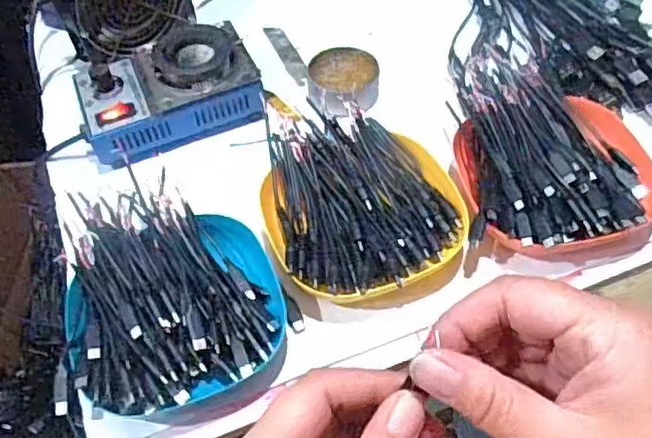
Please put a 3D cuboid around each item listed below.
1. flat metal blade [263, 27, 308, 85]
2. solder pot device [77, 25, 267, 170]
[{"bbox_3d":[-0.038,-0.162,0.620,0.019,0.006,0.091,-23,55,-12],"label":"flat metal blade"},{"bbox_3d":[-0.133,-0.107,0.549,0.146,0.059,0.113,-19,55,-9],"label":"solder pot device"}]

